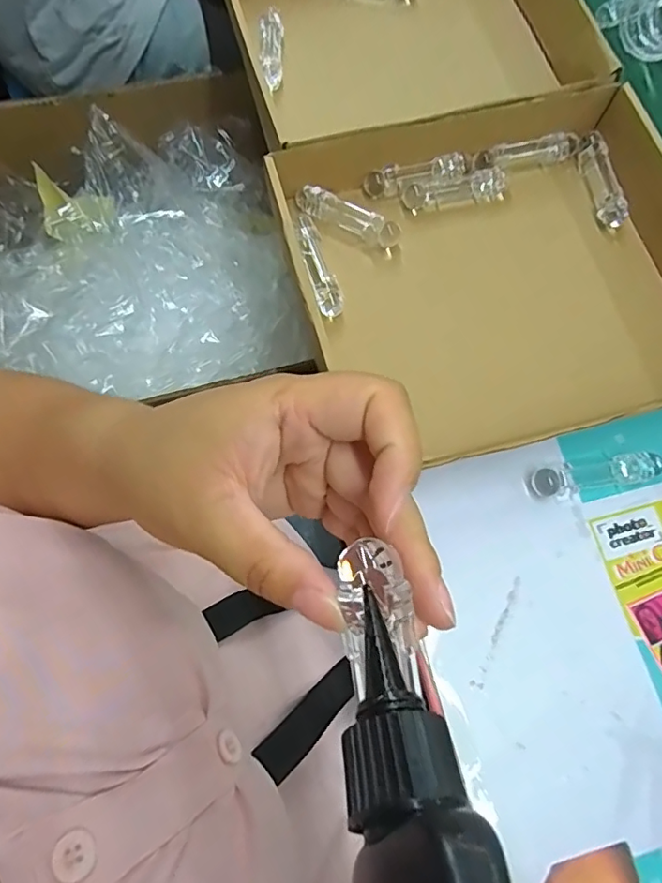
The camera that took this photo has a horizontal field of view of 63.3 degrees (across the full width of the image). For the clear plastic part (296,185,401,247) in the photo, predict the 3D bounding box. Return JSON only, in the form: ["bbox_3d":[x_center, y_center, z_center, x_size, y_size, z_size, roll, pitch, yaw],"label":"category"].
[{"bbox_3d":[0.016,-0.192,0.456,0.096,0.025,0.023,28,74,8],"label":"clear plastic part"}]

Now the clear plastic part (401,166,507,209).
[{"bbox_3d":[0.108,-0.222,0.471,0.089,0.019,0.021,-10,73,-4],"label":"clear plastic part"}]

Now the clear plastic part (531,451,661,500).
[{"bbox_3d":[0.193,0.025,0.394,0.090,0.022,0.023,-11,73,-4],"label":"clear plastic part"}]

